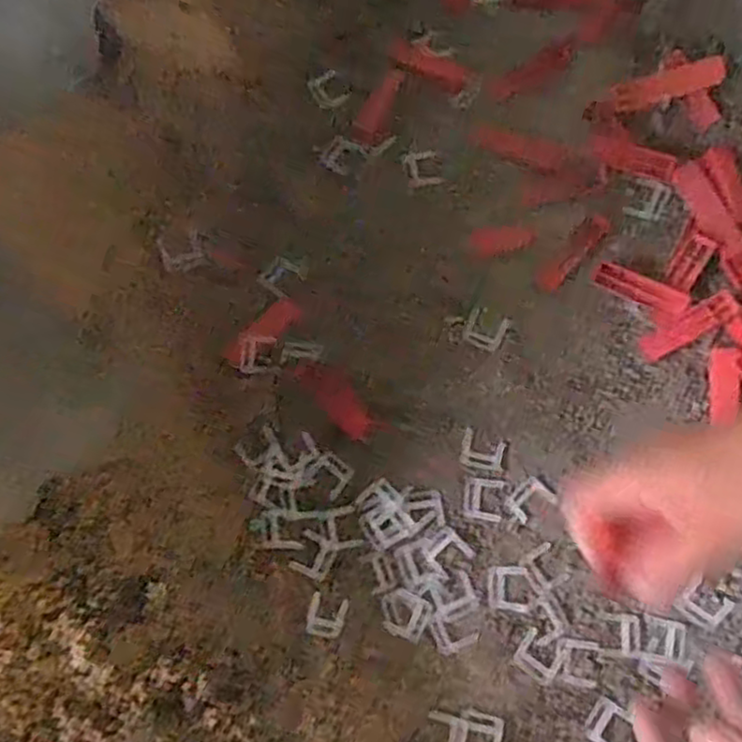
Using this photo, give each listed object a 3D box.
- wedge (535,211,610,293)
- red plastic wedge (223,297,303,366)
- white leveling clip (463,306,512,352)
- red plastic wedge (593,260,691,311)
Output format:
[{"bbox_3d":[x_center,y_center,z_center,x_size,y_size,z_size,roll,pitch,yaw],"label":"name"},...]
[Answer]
[{"bbox_3d":[0.168,-0.099,0.574,0.022,0.016,0.076,42,82,9],"label":"wedge"},{"bbox_3d":[-0.089,-0.033,0.570,0.072,0.014,0.022,-44,80,-8],"label":"red plastic wedge"},{"bbox_3d":[0.095,-0.034,0.569,0.033,0.004,0.032,24,79,6],"label":"white leveling clip"},{"bbox_3d":[0.216,-0.067,0.555,0.074,0.008,0.021,25,79,19],"label":"red plastic wedge"}]

